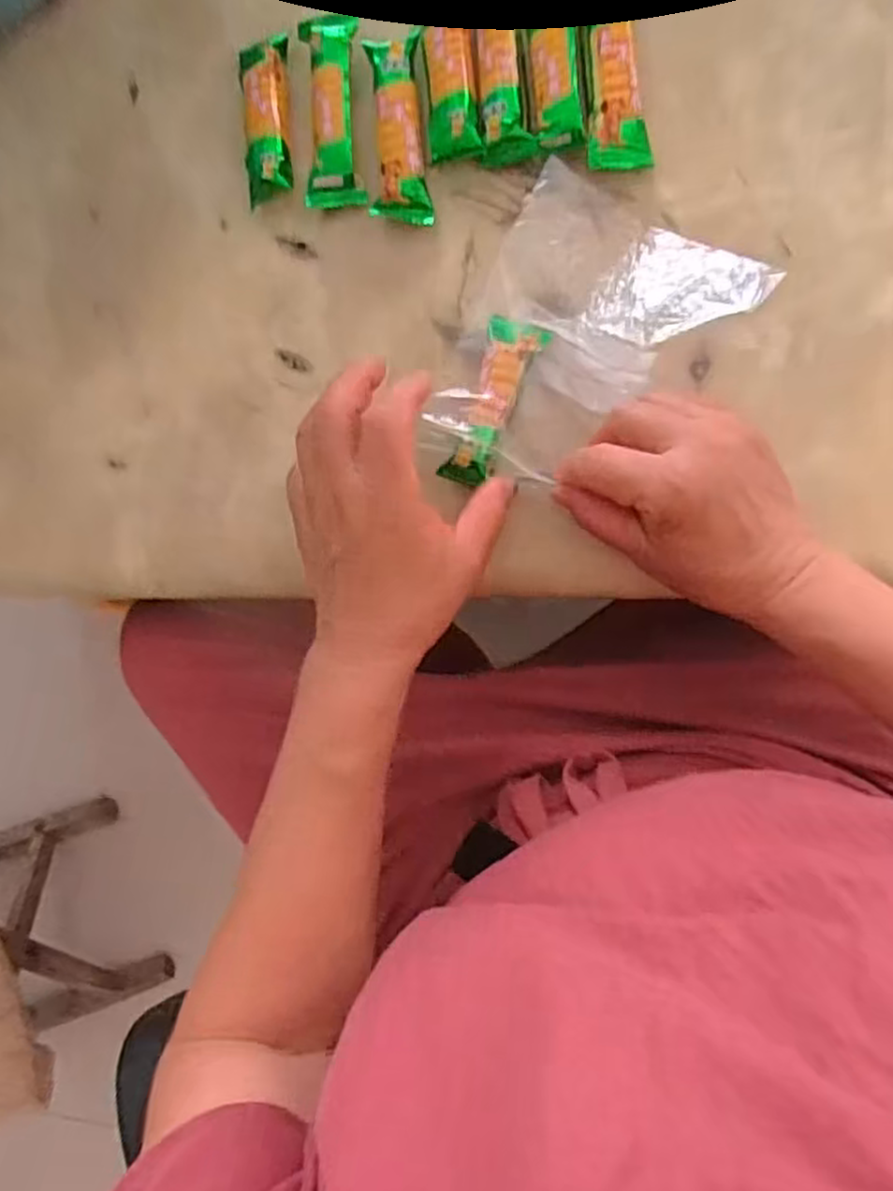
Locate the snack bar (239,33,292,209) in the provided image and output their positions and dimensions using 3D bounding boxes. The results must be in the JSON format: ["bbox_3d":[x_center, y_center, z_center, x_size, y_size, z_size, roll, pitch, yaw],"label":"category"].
[{"bbox_3d":[-0.094,-0.249,0.387,0.024,0.015,0.077,1,92,10],"label":"snack bar"}]

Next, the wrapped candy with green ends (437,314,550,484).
[{"bbox_3d":[0.023,-0.098,0.372,0.027,0.015,0.085,22,91,9],"label":"wrapped candy with green ends"}]

